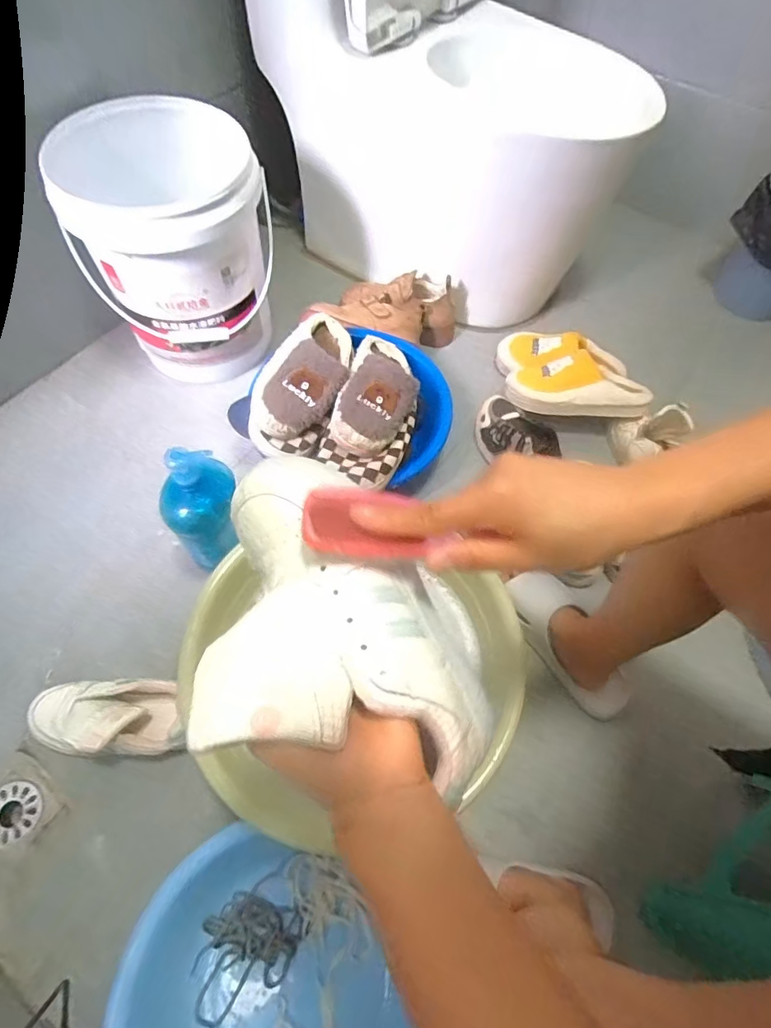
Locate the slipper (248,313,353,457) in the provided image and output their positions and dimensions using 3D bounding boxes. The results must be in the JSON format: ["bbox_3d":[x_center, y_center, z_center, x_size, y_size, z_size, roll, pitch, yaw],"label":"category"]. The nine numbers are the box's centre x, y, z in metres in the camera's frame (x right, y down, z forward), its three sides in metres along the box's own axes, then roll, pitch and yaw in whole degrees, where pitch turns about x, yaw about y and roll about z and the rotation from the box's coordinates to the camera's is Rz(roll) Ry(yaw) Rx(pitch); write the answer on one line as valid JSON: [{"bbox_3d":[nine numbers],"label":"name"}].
[{"bbox_3d":[-0.129,-0.215,0.796,0.133,0.086,0.259,9,62,2],"label":"slipper"}]

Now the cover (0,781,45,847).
[{"bbox_3d":[-0.484,0.386,0.644,0.075,0.010,0.069,14,62,4],"label":"cover"}]

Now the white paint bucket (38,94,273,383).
[{"bbox_3d":[-0.344,-0.445,0.874,0.279,0.348,0.288,1,62,-3],"label":"white paint bucket"}]

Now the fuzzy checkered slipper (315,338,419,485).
[{"bbox_3d":[-0.015,-0.172,0.775,0.123,0.072,0.303,16,62,5],"label":"fuzzy checkered slipper"}]

